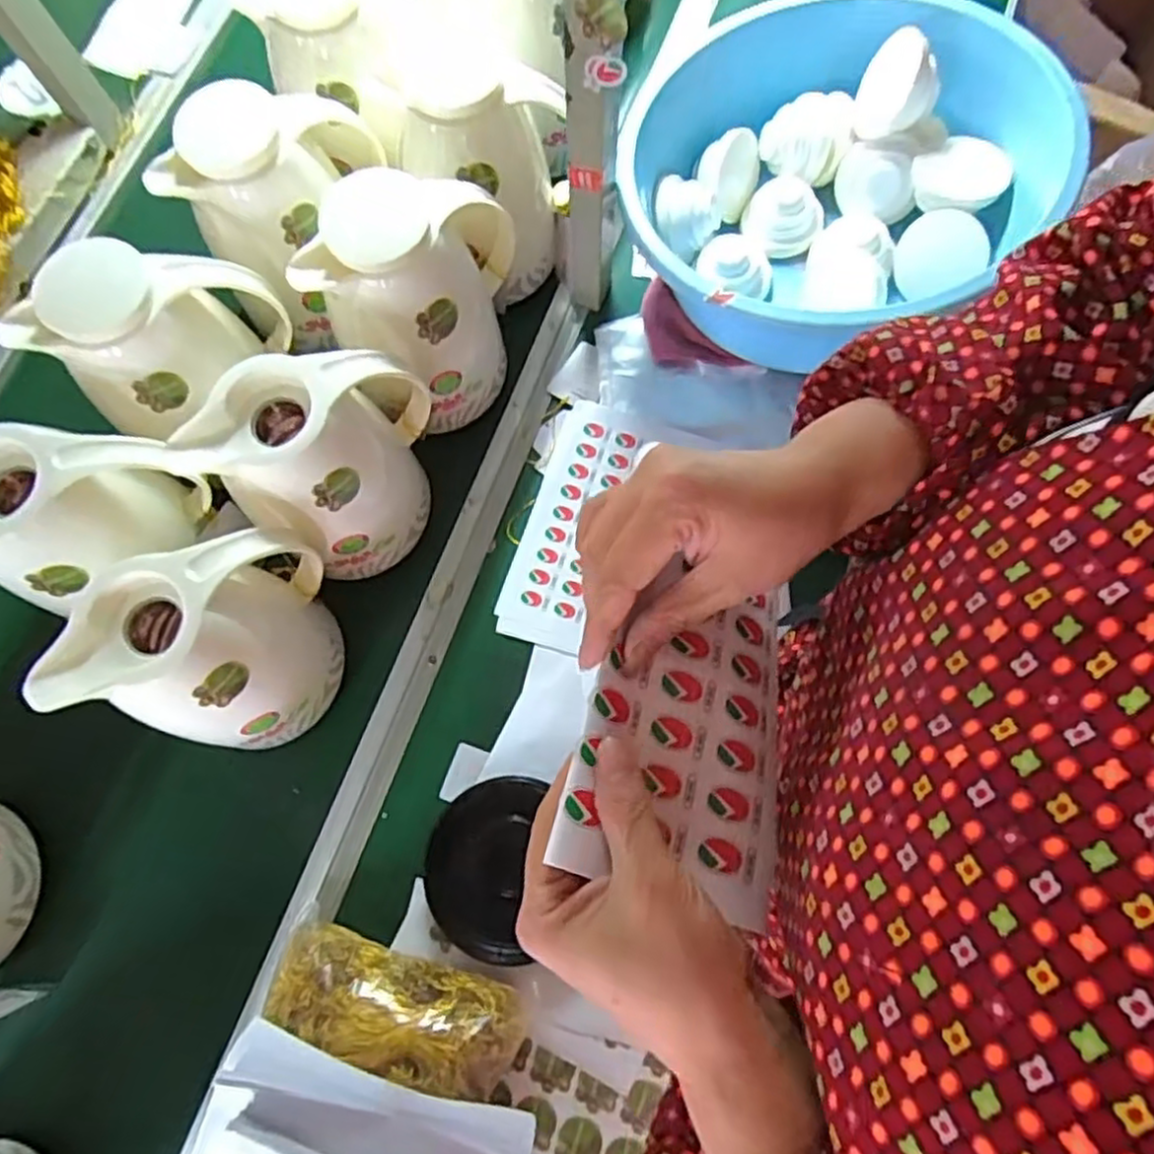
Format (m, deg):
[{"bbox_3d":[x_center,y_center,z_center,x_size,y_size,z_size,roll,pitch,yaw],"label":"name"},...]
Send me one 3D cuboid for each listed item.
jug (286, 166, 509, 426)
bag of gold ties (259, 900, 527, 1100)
[{"bbox_3d":[-0.128,-0.245,0.605,0.120,0.188,0.166,22,77,6],"label":"jug"},{"bbox_3d":[-0.134,0.308,0.518,0.185,0.063,0.067,21,77,6],"label":"bag of gold ties"}]

